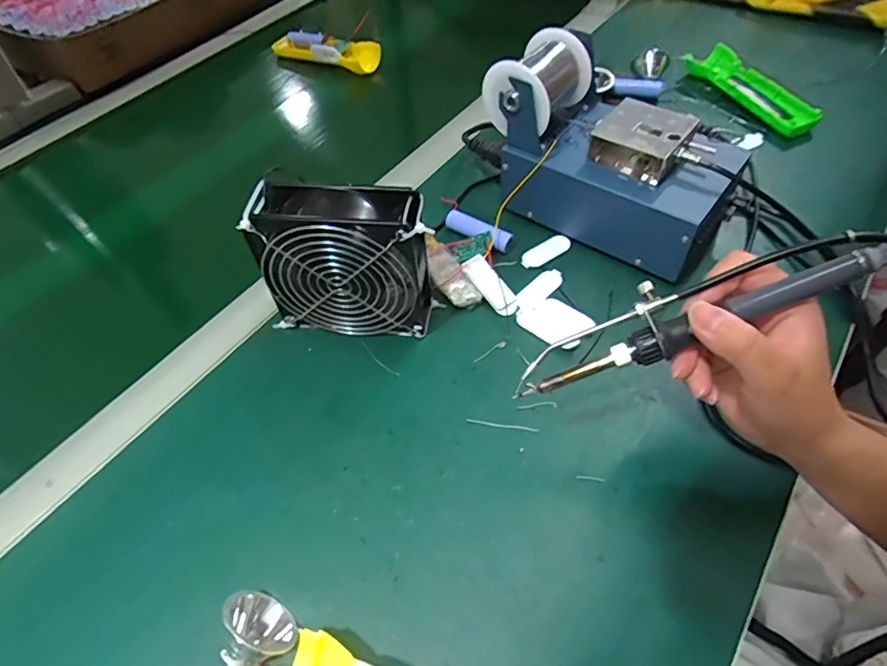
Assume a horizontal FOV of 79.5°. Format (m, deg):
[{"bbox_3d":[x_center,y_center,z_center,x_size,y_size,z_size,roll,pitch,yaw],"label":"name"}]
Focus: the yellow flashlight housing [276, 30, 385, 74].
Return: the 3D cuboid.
[{"bbox_3d":[-0.165,-0.395,0.734,0.165,0.029,0.054,19,57,19],"label":"yellow flashlight housing"}]

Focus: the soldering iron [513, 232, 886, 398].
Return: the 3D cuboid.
[{"bbox_3d":[0.130,-0.012,0.282,0.192,0.021,0.033,-23,52,15],"label":"soldering iron"}]

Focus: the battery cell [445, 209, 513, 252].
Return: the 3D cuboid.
[{"bbox_3d":[0.034,-0.096,0.506,0.069,0.022,0.017,29,60,24],"label":"battery cell"}]

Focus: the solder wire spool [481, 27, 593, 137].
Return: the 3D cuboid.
[{"bbox_3d":[0.083,-0.211,0.466,0.064,0.072,0.080,31,61,25],"label":"solder wire spool"}]

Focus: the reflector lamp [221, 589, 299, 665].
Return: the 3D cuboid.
[{"bbox_3d":[-0.106,0.170,0.302,0.040,0.039,0.037,32,61,24],"label":"reflector lamp"}]

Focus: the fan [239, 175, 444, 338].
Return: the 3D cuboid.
[{"bbox_3d":[-0.071,-0.053,0.412,0.124,0.124,0.051,2,53,7],"label":"fan"}]

